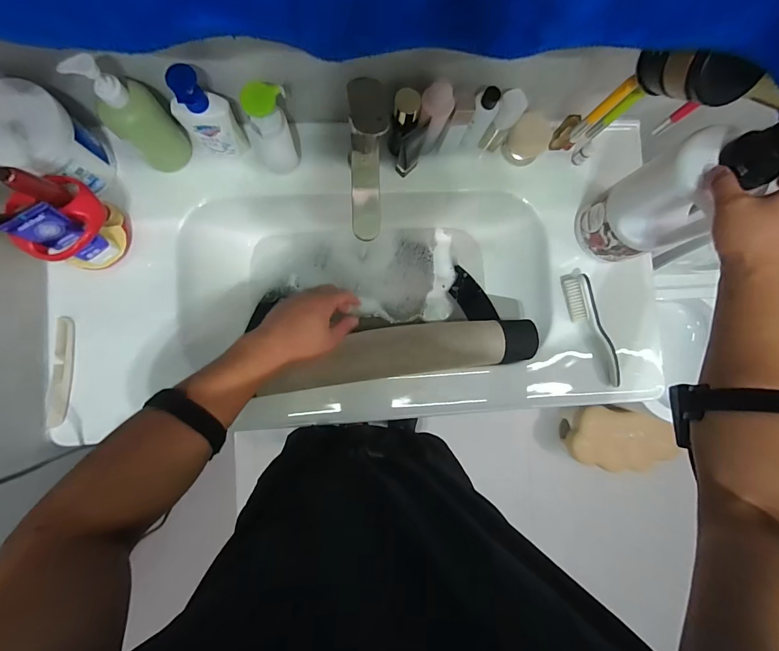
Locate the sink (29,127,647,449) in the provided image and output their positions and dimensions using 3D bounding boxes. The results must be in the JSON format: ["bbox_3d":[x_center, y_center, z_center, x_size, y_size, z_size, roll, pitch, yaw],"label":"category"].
[{"bbox_3d":[-0.037,-0.089,0.667,0.971,0.136,0.455,-2,87,-5],"label":"sink"}]

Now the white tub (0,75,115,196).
[{"bbox_3d":[-0.480,-0.254,0.532,0.109,0.127,0.106,0,87,-5],"label":"white tub"}]

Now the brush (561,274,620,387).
[{"bbox_3d":[0.341,0.008,0.632,0.039,0.048,0.199,-21,89,-6],"label":"brush"}]

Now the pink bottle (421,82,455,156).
[{"bbox_3d":[0.065,-0.308,0.576,0.044,0.137,0.034,17,85,-4],"label":"pink bottle"}]

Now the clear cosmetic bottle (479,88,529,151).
[{"bbox_3d":[0.176,-0.318,0.597,0.036,0.122,0.030,27,85,-3],"label":"clear cosmetic bottle"}]

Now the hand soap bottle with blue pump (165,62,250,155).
[{"bbox_3d":[-0.265,-0.291,0.538,0.082,0.171,0.041,-17,88,-6],"label":"hand soap bottle with blue pump"}]

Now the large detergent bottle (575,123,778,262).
[{"bbox_3d":[0.380,-0.171,0.518,0.094,0.286,0.108,-38,90,-15],"label":"large detergent bottle"}]

